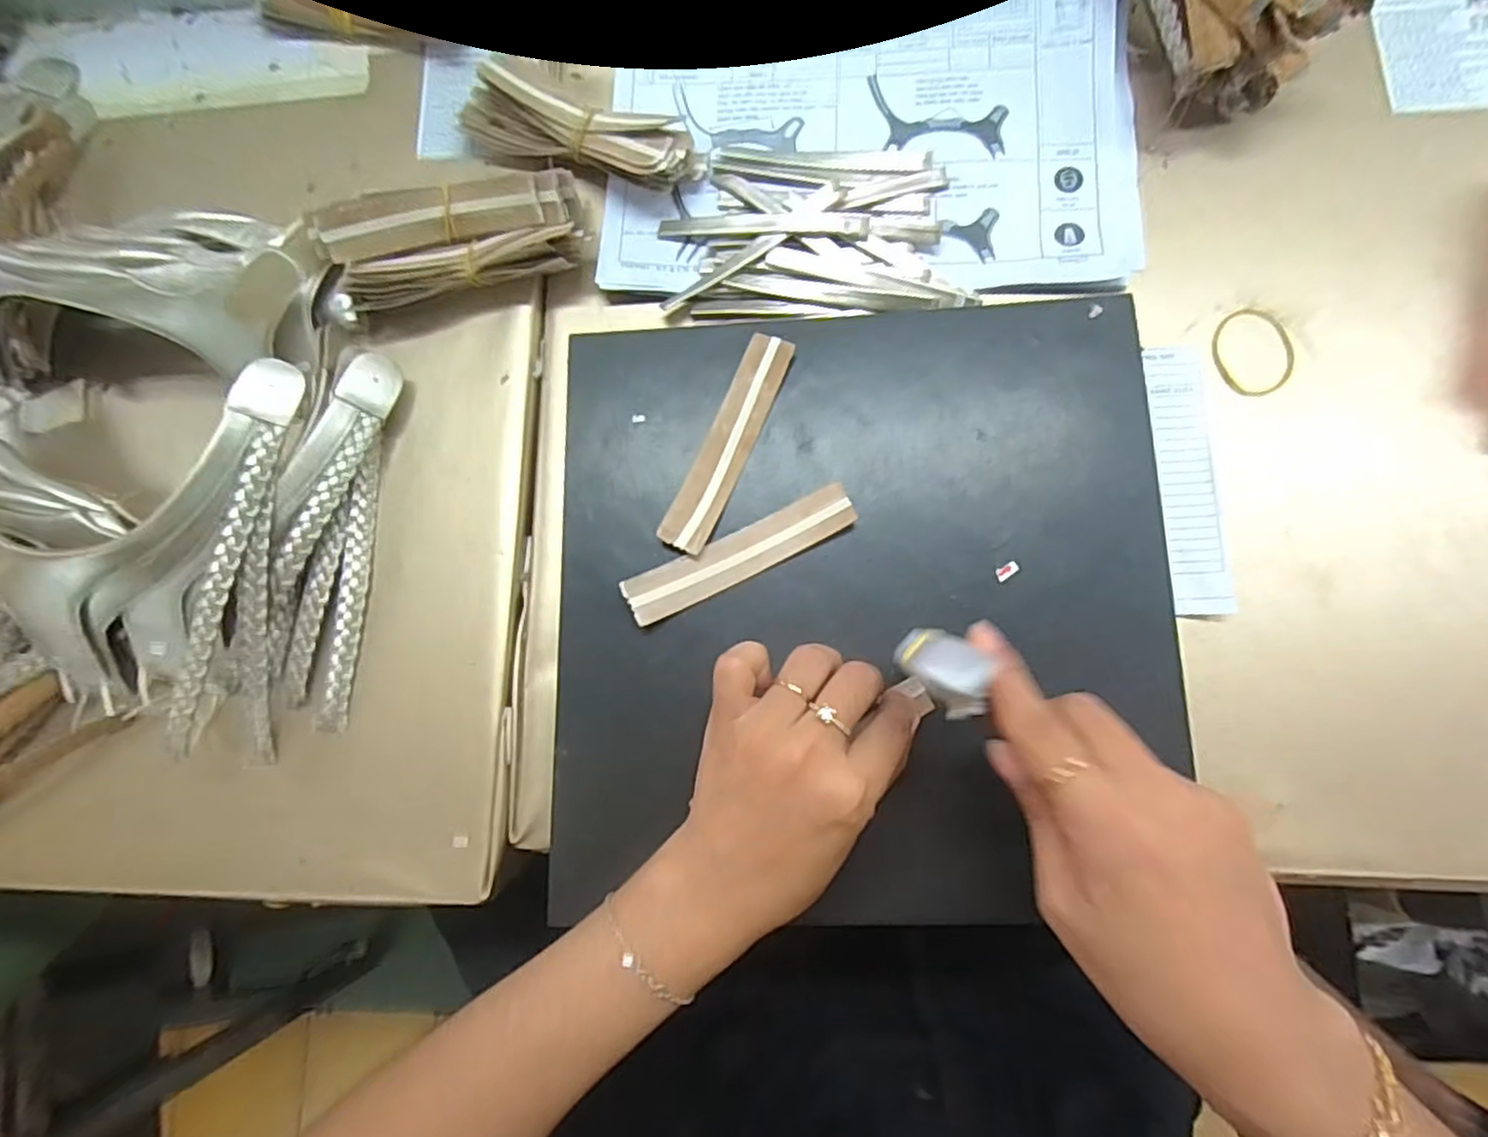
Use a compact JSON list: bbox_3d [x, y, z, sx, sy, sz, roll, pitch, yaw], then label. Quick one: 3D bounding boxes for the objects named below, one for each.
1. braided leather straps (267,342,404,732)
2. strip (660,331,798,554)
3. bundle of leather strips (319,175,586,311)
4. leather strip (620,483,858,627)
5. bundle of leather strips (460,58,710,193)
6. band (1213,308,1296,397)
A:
[{"bbox_3d":[-0.225,-0.019,0.371,0.041,0.035,0.200,4,81,5],"label":"braided leather straps"},{"bbox_3d":[-0.008,-0.066,0.354,0.025,0.007,0.120,23,83,8],"label":"strip"},{"bbox_3d":[-0.160,-0.185,0.388,0.142,0.046,0.055,-11,80,2],"label":"bundle of leather strips"},{"bbox_3d":[-0.002,-0.008,0.342,0.119,0.008,0.024,-26,78,-2],"label":"leather strip"},{"bbox_3d":[-0.097,-0.257,0.401,0.143,0.035,0.045,17,83,7],"label":"bundle of leather strips"},{"bbox_3d":[0.274,-0.117,0.368,0.041,0.004,0.049,-8,80,3],"label":"band"}]

